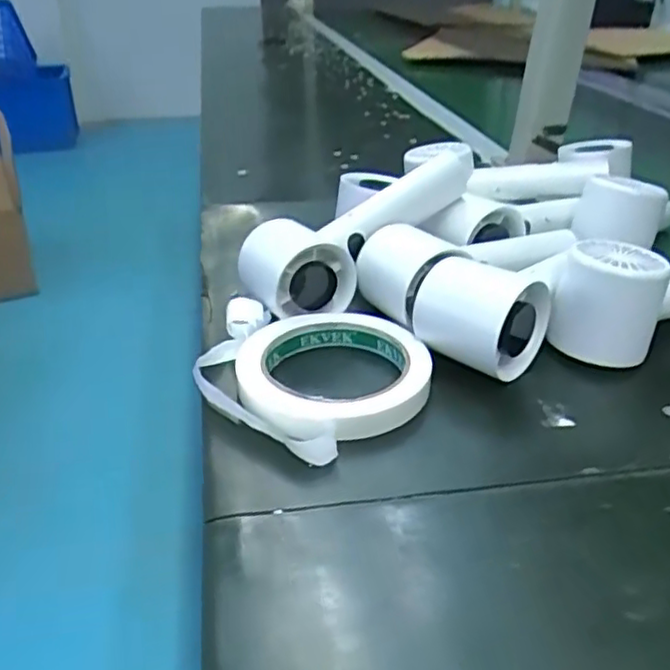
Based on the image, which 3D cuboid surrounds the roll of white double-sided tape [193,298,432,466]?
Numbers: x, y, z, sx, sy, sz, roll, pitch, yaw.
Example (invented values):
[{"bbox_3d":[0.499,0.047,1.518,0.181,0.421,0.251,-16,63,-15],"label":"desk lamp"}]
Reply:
[{"bbox_3d":[-0.013,0.017,0.387,0.127,0.024,0.127,-1,30,1],"label":"roll of white double-sided tape"}]

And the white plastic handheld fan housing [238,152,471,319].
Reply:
[{"bbox_3d":[0.018,-0.069,0.456,0.168,0.053,0.056,-31,38,-14],"label":"white plastic handheld fan housing"}]

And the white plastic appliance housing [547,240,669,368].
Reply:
[{"bbox_3d":[0.199,-0.034,0.424,0.163,0.065,0.048,-21,36,-30],"label":"white plastic appliance housing"}]

